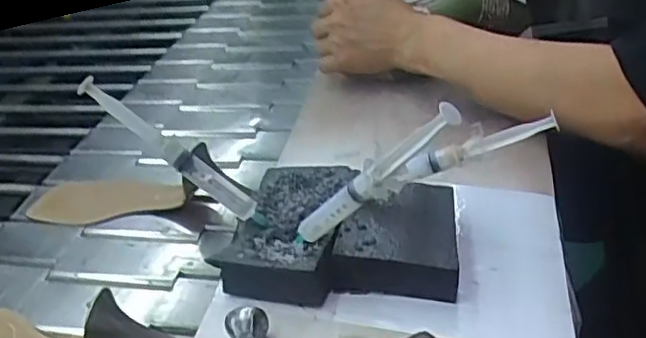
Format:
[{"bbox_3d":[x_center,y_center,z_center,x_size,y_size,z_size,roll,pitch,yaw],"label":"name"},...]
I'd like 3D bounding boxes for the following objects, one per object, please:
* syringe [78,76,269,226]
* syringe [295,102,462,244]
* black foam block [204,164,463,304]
[{"bbox_3d":[-0.107,-0.013,0.487,0.165,0.025,0.016,38,40,-5],"label":"syringe"},{"bbox_3d":[0.029,0.011,0.423,0.021,0.163,0.015,41,39,-8],"label":"syringe"},{"bbox_3d":[0.019,0.049,0.497,0.169,0.036,0.126,5,35,16],"label":"black foam block"}]

